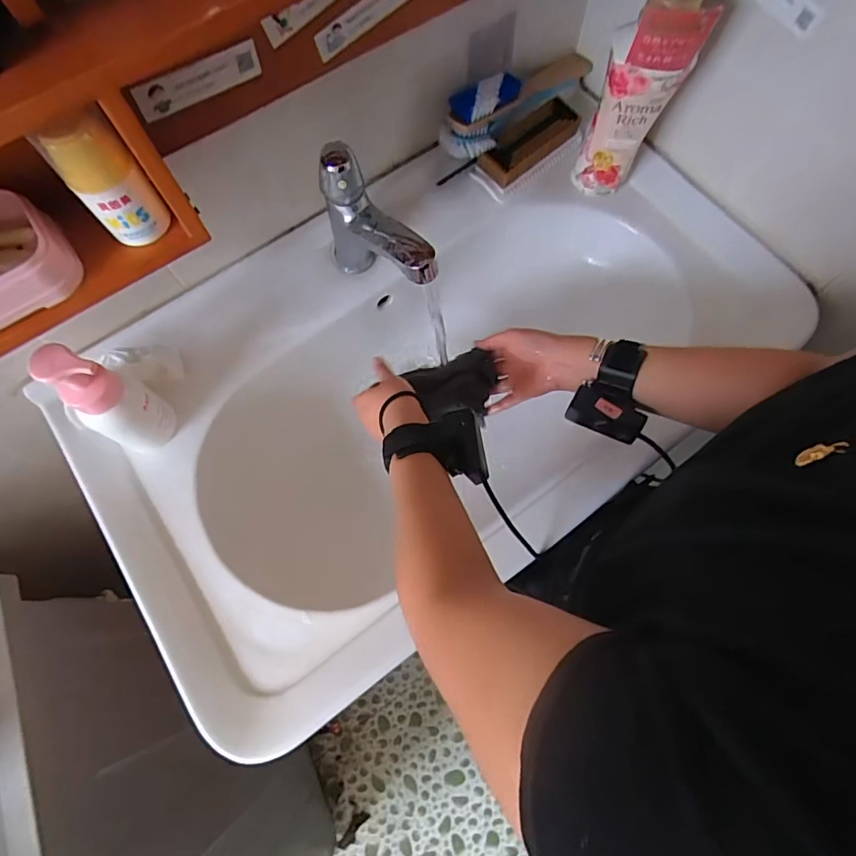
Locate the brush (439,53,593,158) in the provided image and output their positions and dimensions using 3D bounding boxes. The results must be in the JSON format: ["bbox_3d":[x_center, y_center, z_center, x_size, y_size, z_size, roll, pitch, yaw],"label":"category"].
[{"bbox_3d":[0.117,-0.427,0.635,0.242,0.070,0.053,-41,75,-11],"label":"brush"}]

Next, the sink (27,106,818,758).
[{"bbox_3d":[0.007,-0.063,0.620,0.785,0.171,0.465,-37,74,-10],"label":"sink"}]

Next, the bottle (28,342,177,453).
[{"bbox_3d":[-0.314,-0.027,0.487,0.055,0.155,0.063,39,76,14],"label":"bottle"}]

